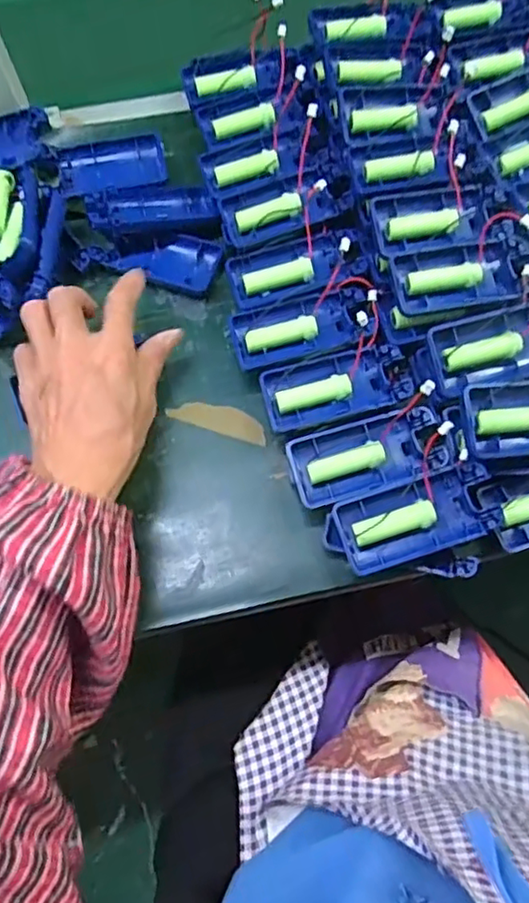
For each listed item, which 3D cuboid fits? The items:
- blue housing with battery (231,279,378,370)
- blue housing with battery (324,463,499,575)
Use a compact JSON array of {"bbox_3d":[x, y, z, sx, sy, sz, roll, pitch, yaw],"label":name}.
[{"bbox_3d":[0.028,-0.083,0.411,0.098,0.017,0.045,-14,71,-5],"label":"blue housing with battery"},{"bbox_3d":[0.085,0.040,0.362,0.093,0.021,0.044,-16,71,-6],"label":"blue housing with battery"}]

